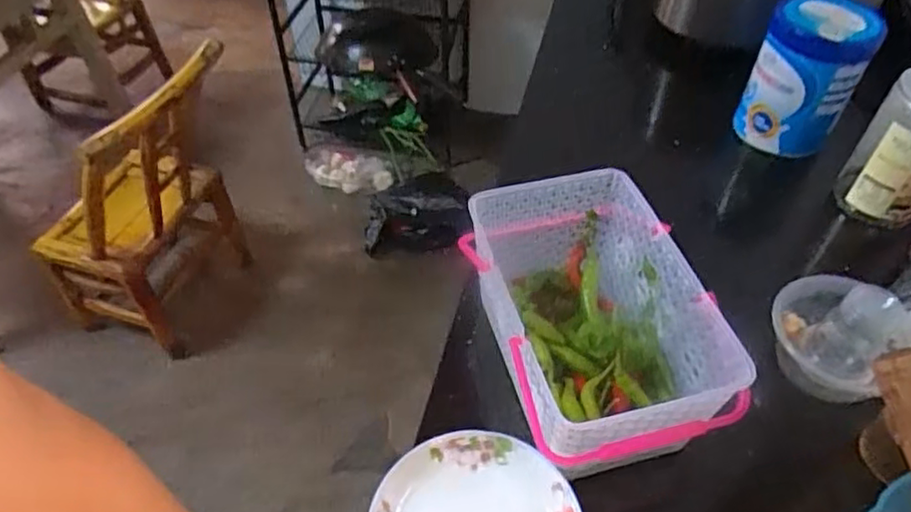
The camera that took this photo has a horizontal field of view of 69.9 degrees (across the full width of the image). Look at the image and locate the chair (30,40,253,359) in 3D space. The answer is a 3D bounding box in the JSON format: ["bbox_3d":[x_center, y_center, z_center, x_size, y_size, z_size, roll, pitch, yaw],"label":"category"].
[{"bbox_3d":[-0.688,-0.121,1.501,0.408,0.734,0.419,17,51,15],"label":"chair"}]

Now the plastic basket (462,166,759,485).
[{"bbox_3d":[0.125,0.062,0.628,0.182,0.125,0.269,-9,49,-7],"label":"plastic basket"}]

